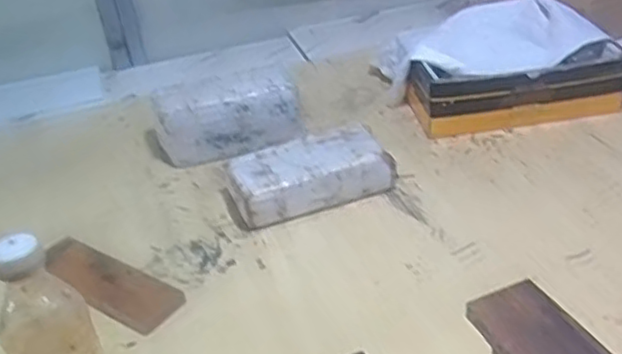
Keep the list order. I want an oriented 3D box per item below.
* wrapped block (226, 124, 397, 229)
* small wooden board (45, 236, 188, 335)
[{"bbox_3d":[-0.003,-0.002,0.892,0.207,0.068,0.102,-13,33,-12],"label":"wrapped block"},{"bbox_3d":[-0.248,0.123,0.784,0.222,0.011,0.071,18,39,32],"label":"small wooden board"}]

